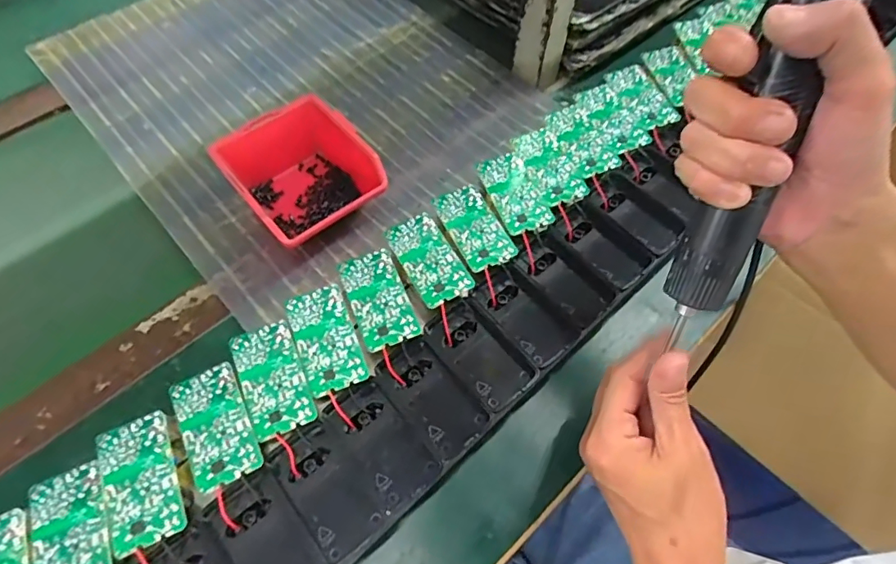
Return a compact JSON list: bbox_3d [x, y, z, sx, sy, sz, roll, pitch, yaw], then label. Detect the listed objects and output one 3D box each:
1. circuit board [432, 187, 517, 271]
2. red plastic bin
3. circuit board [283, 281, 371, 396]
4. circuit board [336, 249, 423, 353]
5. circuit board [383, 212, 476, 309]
[{"bbox_3d":[0.021,-0.044,0.407,0.040,0.004,0.073,-24,65,-15],"label":"circuit board"},{"bbox_3d":[-0.135,-0.097,0.485,0.116,0.066,0.129,-35,68,-18],"label":"red plastic bin"},{"bbox_3d":[-0.085,0.039,0.359,0.042,0.006,0.073,-20,64,-13],"label":"circuit board"},{"bbox_3d":[-0.051,0.012,0.374,0.043,0.004,0.074,-21,64,-14],"label":"circuit board"},{"bbox_3d":[-0.015,-0.018,0.392,0.041,0.005,0.075,-27,66,-16],"label":"circuit board"}]

